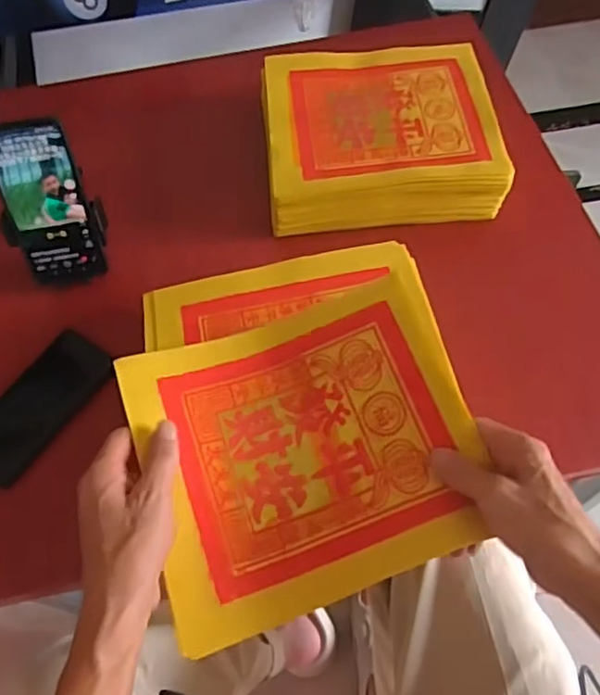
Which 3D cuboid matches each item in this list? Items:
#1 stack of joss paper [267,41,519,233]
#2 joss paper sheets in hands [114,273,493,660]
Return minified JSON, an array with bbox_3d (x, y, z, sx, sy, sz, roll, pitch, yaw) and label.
[{"bbox_3d":[0.092,-0.257,0.735,0.266,0.058,0.248,-5,60,0],"label":"stack of joss paper"},{"bbox_3d":[0.003,0.078,0.489,0.258,0.042,0.234,-16,63,-6],"label":"joss paper sheets in hands"}]

